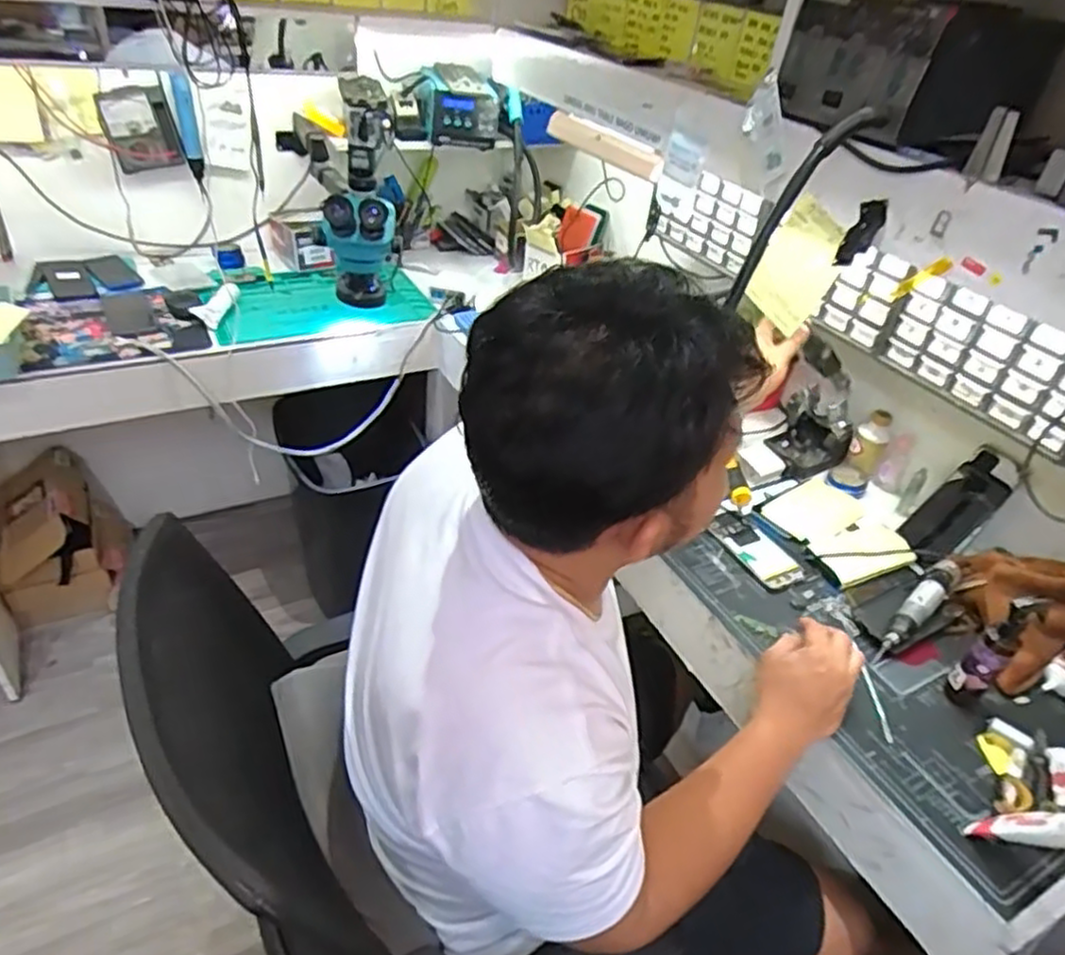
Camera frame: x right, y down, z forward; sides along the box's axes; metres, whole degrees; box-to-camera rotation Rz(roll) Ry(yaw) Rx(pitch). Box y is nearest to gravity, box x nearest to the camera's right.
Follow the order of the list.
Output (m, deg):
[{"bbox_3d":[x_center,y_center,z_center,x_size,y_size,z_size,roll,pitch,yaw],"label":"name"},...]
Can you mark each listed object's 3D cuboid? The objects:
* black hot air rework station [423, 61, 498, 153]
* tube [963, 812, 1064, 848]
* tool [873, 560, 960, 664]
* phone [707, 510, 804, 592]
[{"bbox_3d":[-0.153,-0.779,1.504,0.142,0.134,0.115,-3,38,-13],"label":"black hot air rework station"},{"bbox_3d":[0.472,0.330,0.671,0.026,0.133,0.025,-18,75,-29],"label":"tube"},{"bbox_3d":[0.504,0.172,0.930,0.034,0.042,0.201,34,45,31],"label":"tool"},{"bbox_3d":[0.319,0.101,1.037,0.069,0.005,0.156,-14,42,-25],"label":"phone"}]

